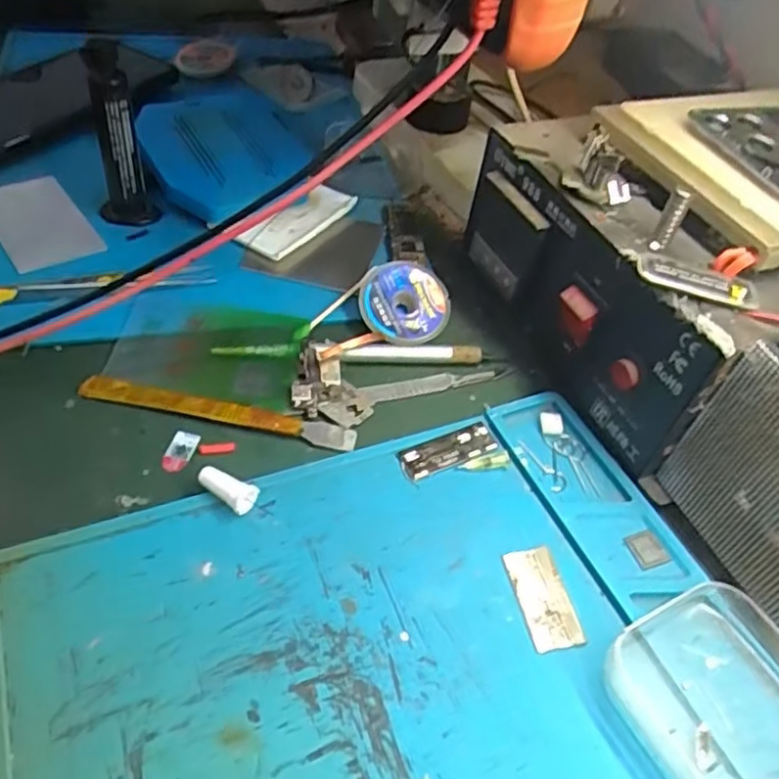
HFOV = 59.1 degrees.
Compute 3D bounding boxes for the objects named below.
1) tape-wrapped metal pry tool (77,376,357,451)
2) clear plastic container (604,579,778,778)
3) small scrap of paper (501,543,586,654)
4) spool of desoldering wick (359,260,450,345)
[{"bbox_3d":[-0.074,0.008,0.299,0.120,0.006,0.012,11,47,3],"label":"tape-wrapped metal pry tool"},{"bbox_3d":[0.111,0.102,0.229,0.064,0.018,0.064,-21,53,-24],"label":"clear plastic container"},{"bbox_3d":[0.057,0.076,0.254,0.019,0.004,0.039,-7,48,-13],"label":"small scrap of paper"},{"bbox_3d":[0.008,-0.044,0.346,0.045,0.011,0.045,3,73,-9],"label":"spool of desoldering wick"}]

